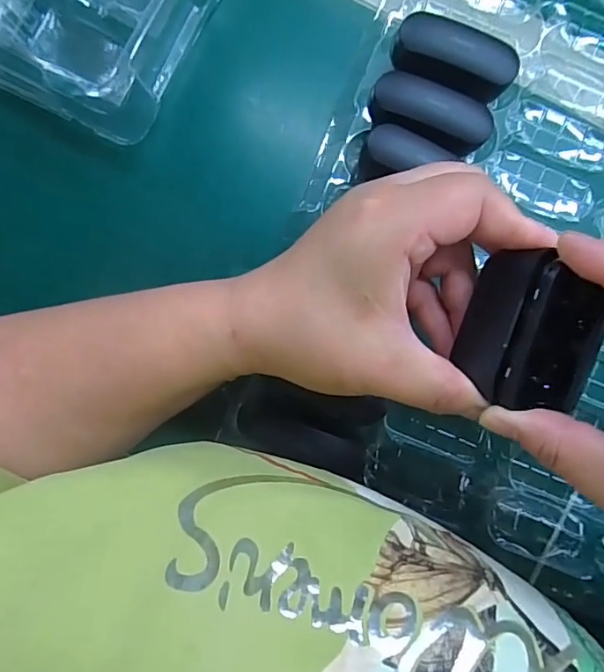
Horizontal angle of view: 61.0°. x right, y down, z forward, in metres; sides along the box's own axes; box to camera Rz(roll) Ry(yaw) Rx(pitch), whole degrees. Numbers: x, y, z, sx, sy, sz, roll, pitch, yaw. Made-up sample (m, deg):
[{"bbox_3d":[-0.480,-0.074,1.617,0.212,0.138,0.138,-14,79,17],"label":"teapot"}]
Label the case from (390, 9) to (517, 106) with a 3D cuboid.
[{"bbox_3d":[0.082,-0.151,0.284,0.064,0.037,0.024,23,92,-1],"label":"case"}]

